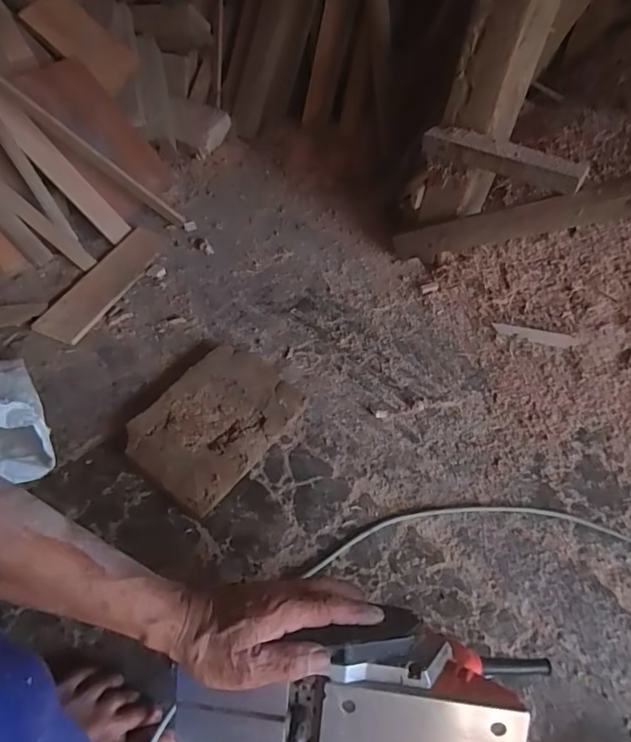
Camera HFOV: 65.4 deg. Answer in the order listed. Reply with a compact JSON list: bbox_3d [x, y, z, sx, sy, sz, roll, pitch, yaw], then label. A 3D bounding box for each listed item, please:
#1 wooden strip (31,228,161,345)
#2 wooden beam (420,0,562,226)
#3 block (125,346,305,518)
[{"bbox_3d":[-0.366,-0.161,0.861,0.089,0.015,0.300,17,51,10],"label":"wooden strip"},{"bbox_3d":[0.260,-0.442,0.713,0.105,0.465,0.091,27,53,17],"label":"wooden beam"},{"bbox_3d":[-0.134,0.067,0.683,0.166,0.029,0.237,30,54,20],"label":"block"}]

